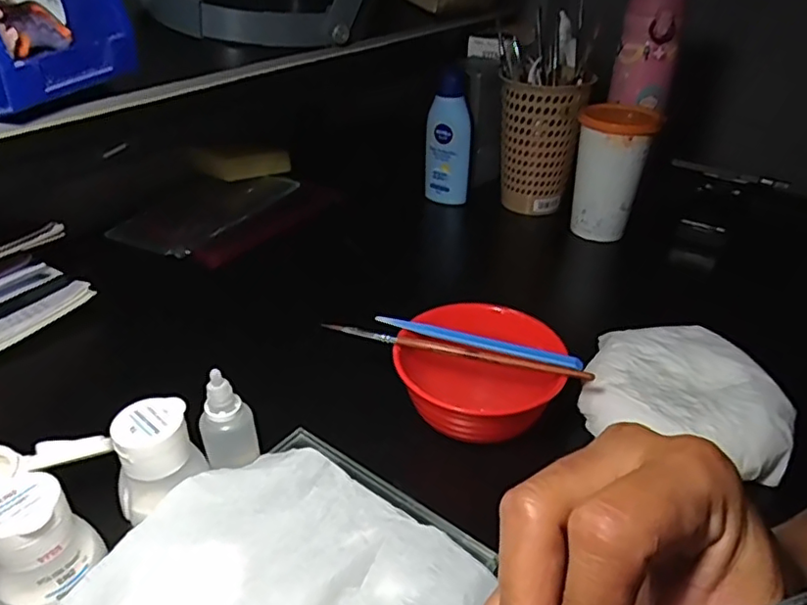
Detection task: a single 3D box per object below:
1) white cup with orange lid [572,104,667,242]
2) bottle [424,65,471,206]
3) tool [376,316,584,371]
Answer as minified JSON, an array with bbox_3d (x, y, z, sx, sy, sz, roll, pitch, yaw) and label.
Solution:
[{"bbox_3d":[0.212,-0.133,0.616,0.066,0.127,0.068,2,34,-1],"label":"white cup with orange lid"},{"bbox_3d":[0.050,-0.183,0.671,0.050,0.148,0.026,3,34,1],"label":"bottle"},{"bbox_3d":[0.047,0.027,0.393,0.135,0.011,0.010,14,35,16],"label":"tool"}]

